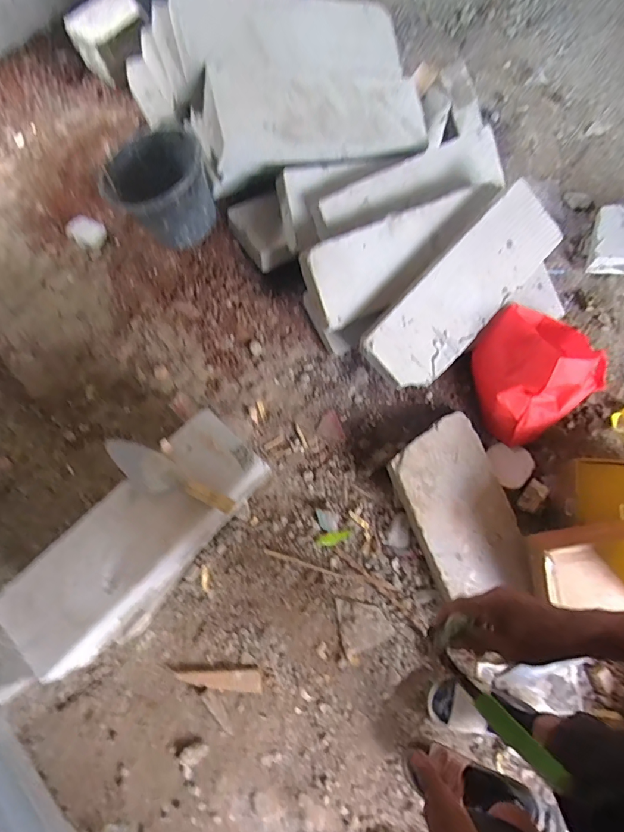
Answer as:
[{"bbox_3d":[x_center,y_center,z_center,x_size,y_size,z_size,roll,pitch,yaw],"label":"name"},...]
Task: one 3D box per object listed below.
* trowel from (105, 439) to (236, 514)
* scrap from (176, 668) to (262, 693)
[{"bbox_3d":[-0.311,0.141,0.948,0.293,0.067,0.078,28,73,11],"label":"trowel"},{"bbox_3d":[-0.215,0.623,1.026,0.194,0.008,0.047,0,70,0],"label":"scrap"}]

